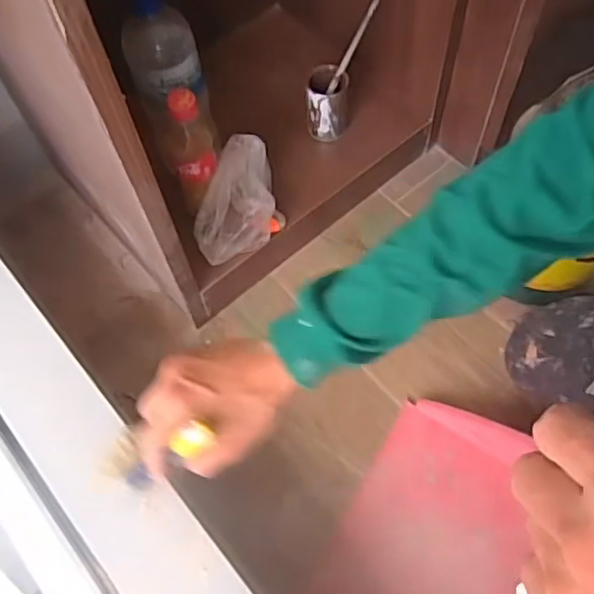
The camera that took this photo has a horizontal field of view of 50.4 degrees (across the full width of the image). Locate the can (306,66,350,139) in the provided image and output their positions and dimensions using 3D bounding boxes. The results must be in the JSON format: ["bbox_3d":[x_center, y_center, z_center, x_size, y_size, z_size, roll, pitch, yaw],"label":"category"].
[{"bbox_3d":[0.041,-0.254,0.830,0.054,0.088,0.056,-1,63,2],"label":"can"}]

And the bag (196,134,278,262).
[{"bbox_3d":[-0.065,-0.110,0.744,0.074,0.083,0.142,20,65,12],"label":"bag"}]

